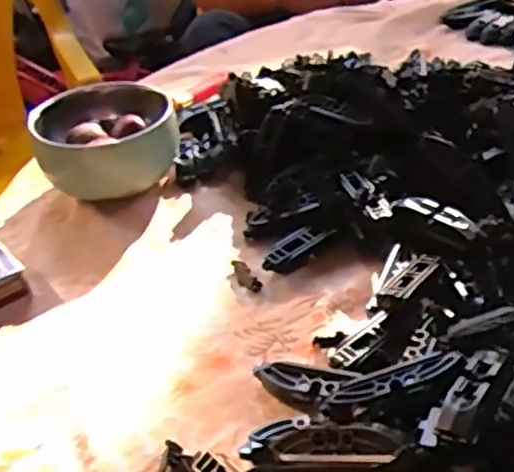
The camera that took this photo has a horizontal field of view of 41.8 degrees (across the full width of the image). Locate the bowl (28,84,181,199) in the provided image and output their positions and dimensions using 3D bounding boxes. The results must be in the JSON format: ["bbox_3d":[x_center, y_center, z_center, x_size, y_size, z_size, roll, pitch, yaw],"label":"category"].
[{"bbox_3d":[-0.130,-0.079,0.591,0.114,0.076,0.089,-15,37,-13],"label":"bowl"}]

